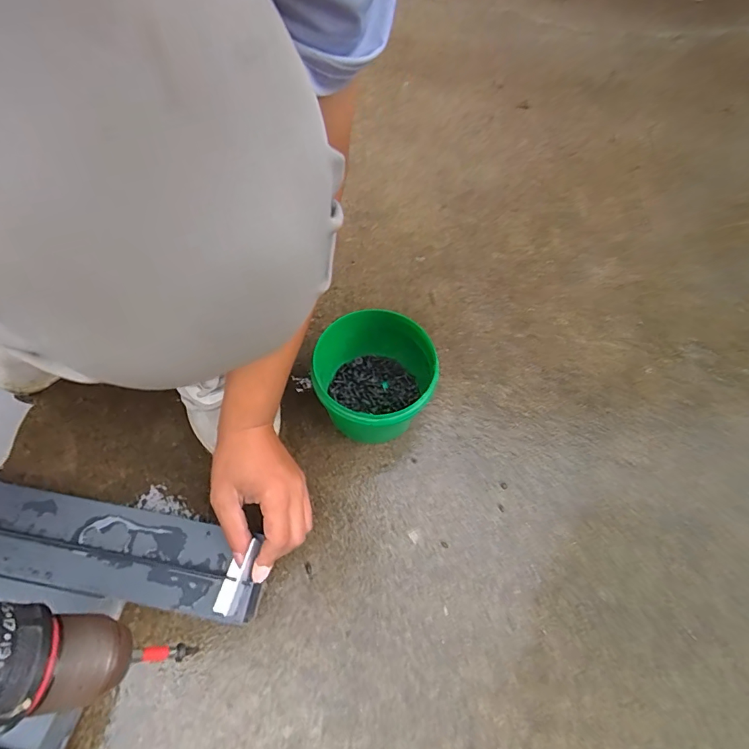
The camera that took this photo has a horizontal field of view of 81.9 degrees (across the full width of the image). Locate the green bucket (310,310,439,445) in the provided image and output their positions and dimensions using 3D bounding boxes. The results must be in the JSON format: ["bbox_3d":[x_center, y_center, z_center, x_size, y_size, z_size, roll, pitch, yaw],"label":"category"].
[{"bbox_3d":[-0.002,0.006,0.502,0.125,0.109,0.130,0,62,-1],"label":"green bucket"}]

